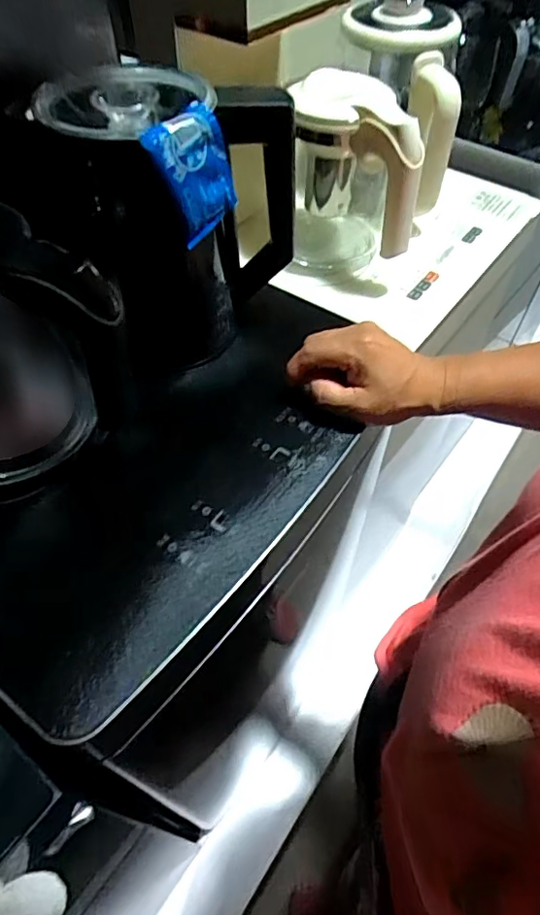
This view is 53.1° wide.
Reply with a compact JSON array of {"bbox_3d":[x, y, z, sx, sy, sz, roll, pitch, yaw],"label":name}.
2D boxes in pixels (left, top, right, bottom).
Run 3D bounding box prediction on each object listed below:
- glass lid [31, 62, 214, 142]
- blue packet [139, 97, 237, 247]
[{"bbox_3d":[-0.094,-0.230,0.352,0.111,0.025,0.106,0,53,0],"label":"glass lid"},{"bbox_3d":[-0.048,-0.181,0.347,0.018,0.070,0.061,27,58,19],"label":"blue packet"}]

